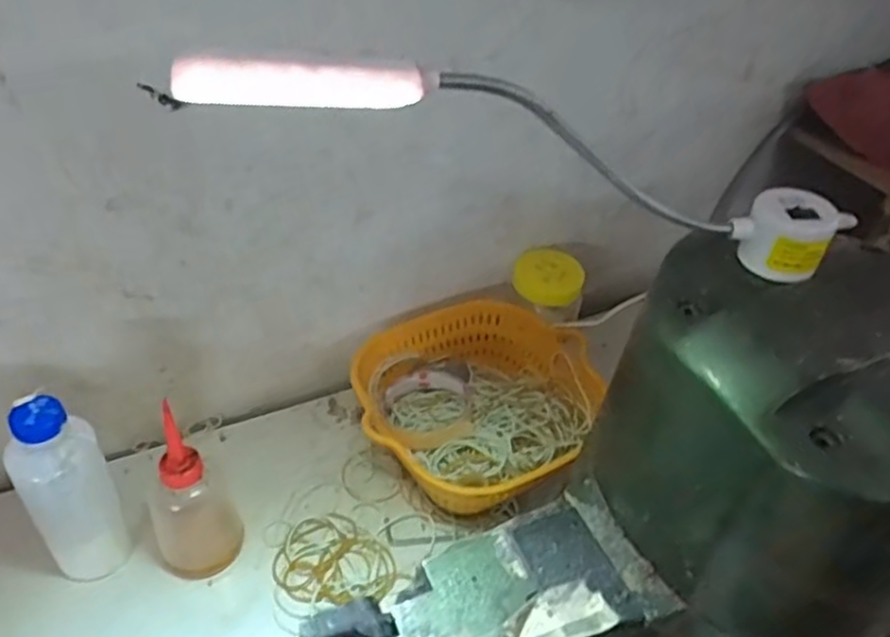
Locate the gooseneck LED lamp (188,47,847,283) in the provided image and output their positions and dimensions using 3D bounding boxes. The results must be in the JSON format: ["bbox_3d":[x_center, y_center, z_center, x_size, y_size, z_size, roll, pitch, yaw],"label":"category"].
[{"bbox_3d":[0.054,-0.068,0.288,0.306,0.042,0.044,10,36,-29],"label":"gooseneck LED lamp"}]

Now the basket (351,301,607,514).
[{"bbox_3d":[0.024,0.084,0.652,0.213,0.086,0.197,3,41,-2],"label":"basket"}]

